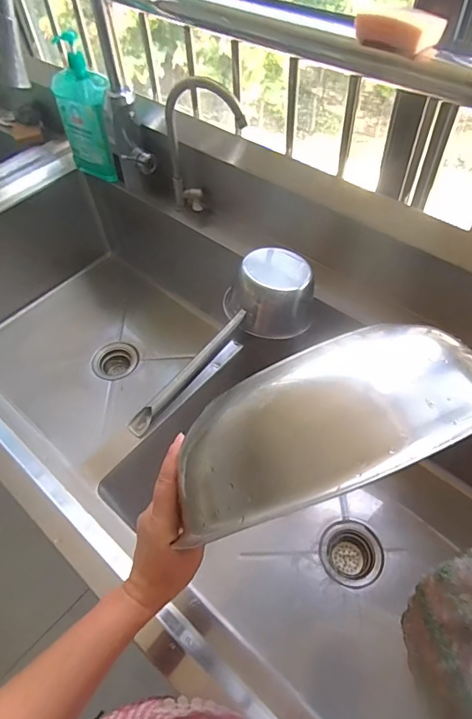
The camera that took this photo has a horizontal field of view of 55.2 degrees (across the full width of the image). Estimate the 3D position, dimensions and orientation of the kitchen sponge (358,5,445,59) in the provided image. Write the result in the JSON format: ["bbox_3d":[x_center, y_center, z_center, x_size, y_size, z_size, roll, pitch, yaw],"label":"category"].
[{"bbox_3d":[0.211,-0.429,0.583,0.096,0.041,0.057,36,63,23],"label":"kitchen sponge"}]

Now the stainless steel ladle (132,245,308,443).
[{"bbox_3d":[-0.020,-0.020,0.748,0.134,0.112,0.385,38,76,24],"label":"stainless steel ladle"}]

